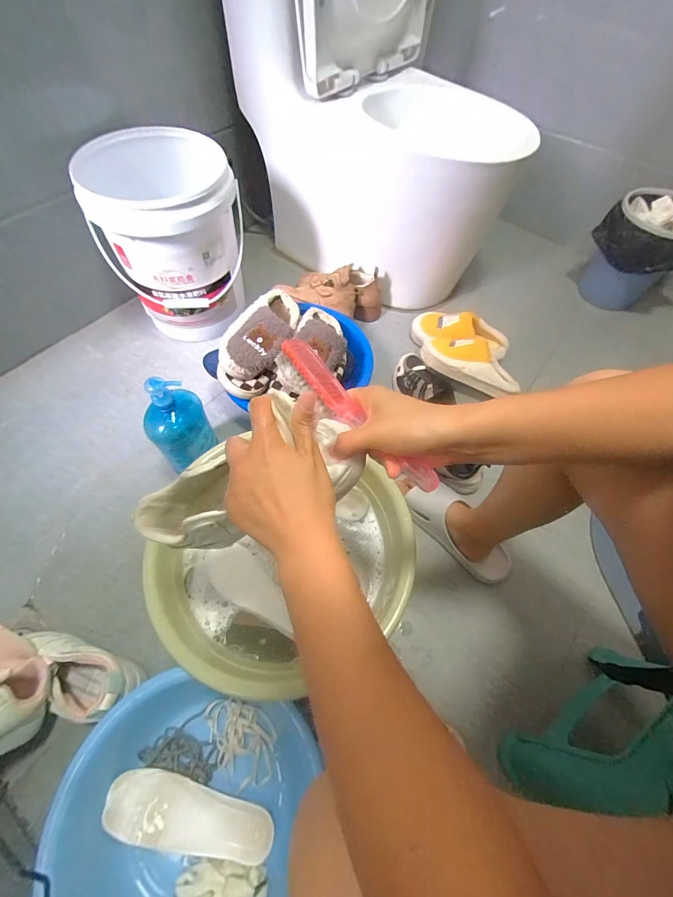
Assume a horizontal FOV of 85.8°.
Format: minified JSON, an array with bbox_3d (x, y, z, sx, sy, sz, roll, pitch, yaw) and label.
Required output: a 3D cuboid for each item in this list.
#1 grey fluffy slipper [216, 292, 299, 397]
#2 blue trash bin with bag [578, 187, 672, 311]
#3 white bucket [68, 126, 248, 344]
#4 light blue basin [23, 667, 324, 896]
[{"bbox_3d":[-0.158,-0.235,0.765,0.119,0.078,0.258,20,61,8],"label":"grey fluffy slipper"},{"bbox_3d":[0.821,-0.524,0.996,0.261,0.250,0.199,30,65,12],"label":"blue trash bin with bag"},{"bbox_3d":[-0.353,-0.460,0.833,0.262,0.339,0.249,1,62,-3],"label":"white bucket"},{"bbox_3d":[-0.201,0.503,0.489,0.335,0.124,0.291,18,63,6],"label":"light blue basin"}]

